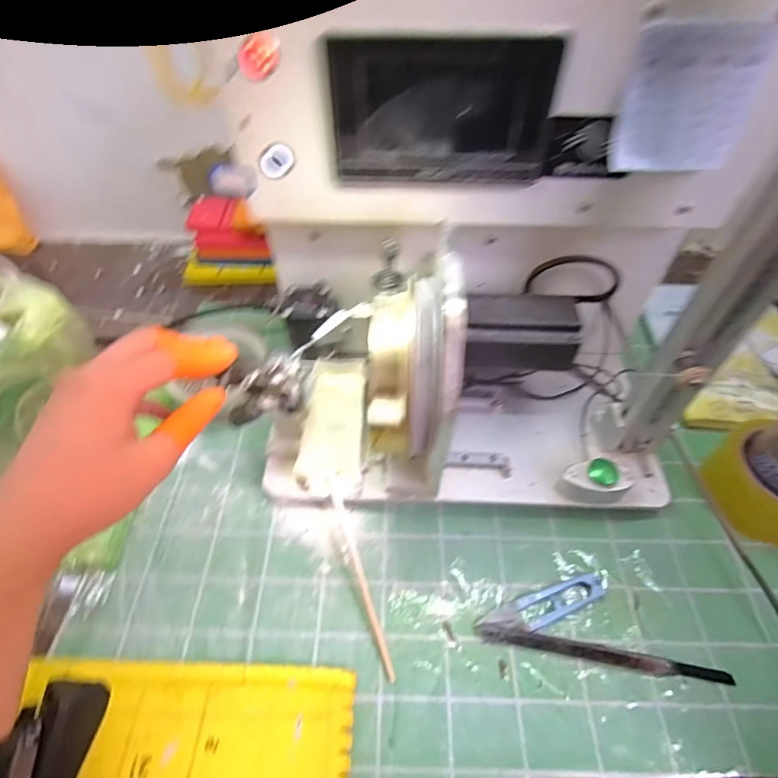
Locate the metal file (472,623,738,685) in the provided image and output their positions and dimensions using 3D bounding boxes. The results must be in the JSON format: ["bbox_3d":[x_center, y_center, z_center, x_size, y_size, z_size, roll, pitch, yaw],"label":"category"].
[{"bbox_3d":[0.154,0.191,0.340,0.172,0.011,0.012,9,52,6],"label":"metal file"}]

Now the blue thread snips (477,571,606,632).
[{"bbox_3d":[0.121,0.167,0.362,0.106,0.008,0.023,-16,53,-12],"label":"blue thread snips"}]

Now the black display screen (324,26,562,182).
[{"bbox_3d":[0.032,-0.168,0.289,0.132,0.080,0.010,2,52,1],"label":"black display screen"}]

